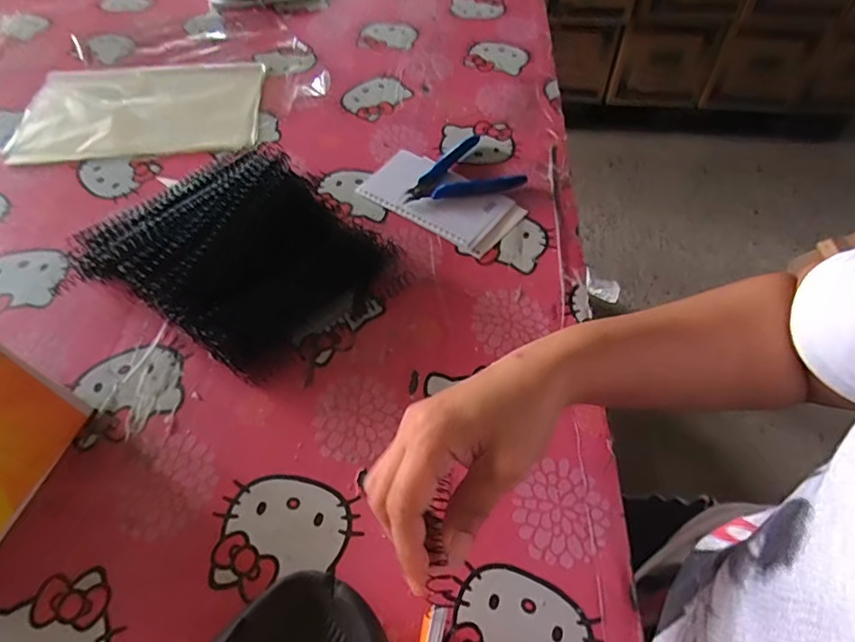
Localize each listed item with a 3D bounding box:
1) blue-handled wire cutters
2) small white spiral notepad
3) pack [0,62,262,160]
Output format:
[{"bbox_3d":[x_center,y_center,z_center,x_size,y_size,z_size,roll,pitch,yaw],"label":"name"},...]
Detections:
[{"bbox_3d":[0.025,-0.145,0.516,0.113,0.008,0.089,-25,58,-17],"label":"blue-handled wire cutters"},{"bbox_3d":[0.013,-0.122,0.512,0.151,0.010,0.082,31,60,21],"label":"small white spiral notepad"},{"bbox_3d":[-0.325,-0.248,0.599,0.260,0.011,0.175,-6,54,-4],"label":"pack"}]

